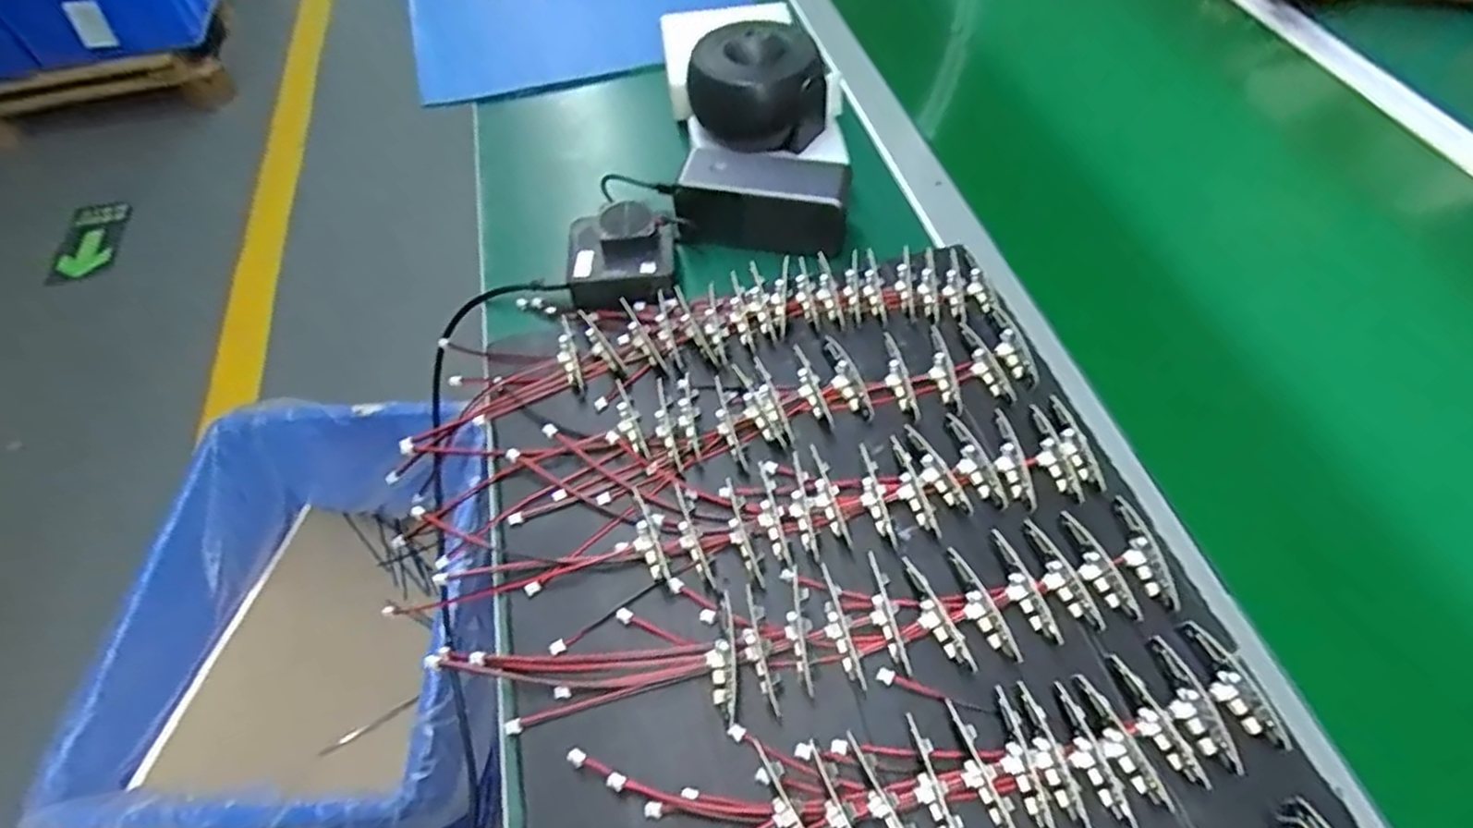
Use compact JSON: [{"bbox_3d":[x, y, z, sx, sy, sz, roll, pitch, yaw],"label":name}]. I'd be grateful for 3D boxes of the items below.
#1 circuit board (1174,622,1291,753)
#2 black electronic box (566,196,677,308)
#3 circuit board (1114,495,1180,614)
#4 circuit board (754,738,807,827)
[{"bbox_3d":[0.239,0.128,0.348,0.015,0.015,0.064,-23,57,-13],"label":"circuit board"},{"bbox_3d":[-0.085,-0.118,0.533,0.077,0.031,0.084,-3,54,1],"label":"black electronic box"},{"bbox_3d":[0.218,0.073,0.390,0.010,0.020,0.061,-9,55,-4],"label":"circuit board"},{"bbox_3d":[0.024,0.178,0.326,0.014,0.019,0.063,-23,57,-13],"label":"circuit board"}]

